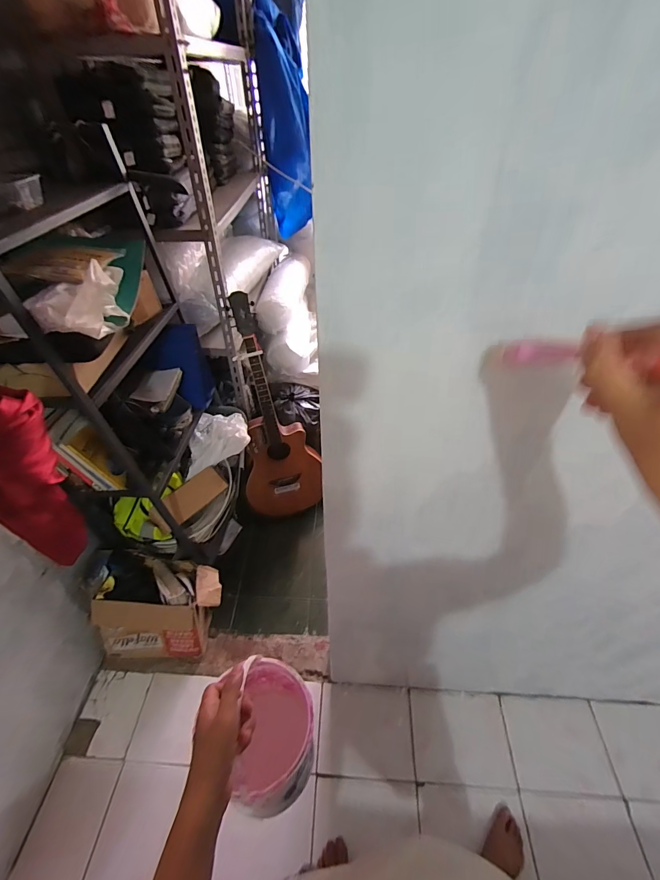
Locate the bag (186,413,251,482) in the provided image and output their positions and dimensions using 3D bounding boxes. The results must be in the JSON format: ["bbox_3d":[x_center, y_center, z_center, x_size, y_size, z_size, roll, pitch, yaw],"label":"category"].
[{"bbox_3d":[-0.455,-0.012,1.470,0.272,0.130,0.230,-22,49,-20],"label":"bag"}]

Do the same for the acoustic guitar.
[{"bbox_3d":[-0.268,-0.100,1.643,0.350,1.012,0.104,-17,23,-17],"label":"acoustic guitar"}]

